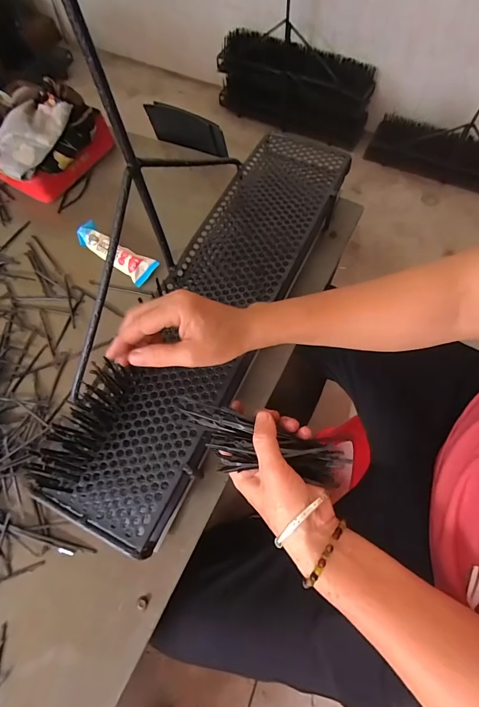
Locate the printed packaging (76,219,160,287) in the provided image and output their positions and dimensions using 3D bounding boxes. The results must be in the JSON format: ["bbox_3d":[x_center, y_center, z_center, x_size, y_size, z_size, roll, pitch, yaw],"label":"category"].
[{"bbox_3d":[-0.196,-0.159,0.571,0.137,0.037,0.043,33,70,14],"label":"printed packaging"}]

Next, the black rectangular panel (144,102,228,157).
[{"bbox_3d":[-0.097,-0.401,0.647,0.160,0.071,0.012,26,69,12],"label":"black rectangular panel"}]

